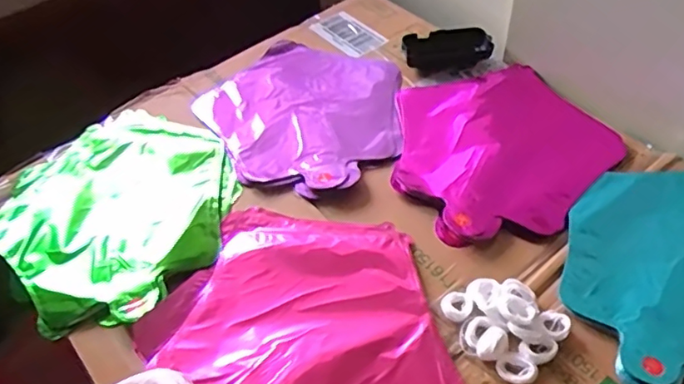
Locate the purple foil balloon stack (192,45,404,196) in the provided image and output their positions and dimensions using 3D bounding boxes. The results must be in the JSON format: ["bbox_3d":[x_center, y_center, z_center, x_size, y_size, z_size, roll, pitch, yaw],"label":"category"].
[{"bbox_3d":[-0.037,-0.097,0.659,0.227,0.019,0.235,-38,57,-23],"label":"purple foil balloon stack"}]

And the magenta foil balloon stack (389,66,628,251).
[{"bbox_3d":[0.162,-0.056,0.614,0.234,0.028,0.231,-28,54,-17],"label":"magenta foil balloon stack"}]

